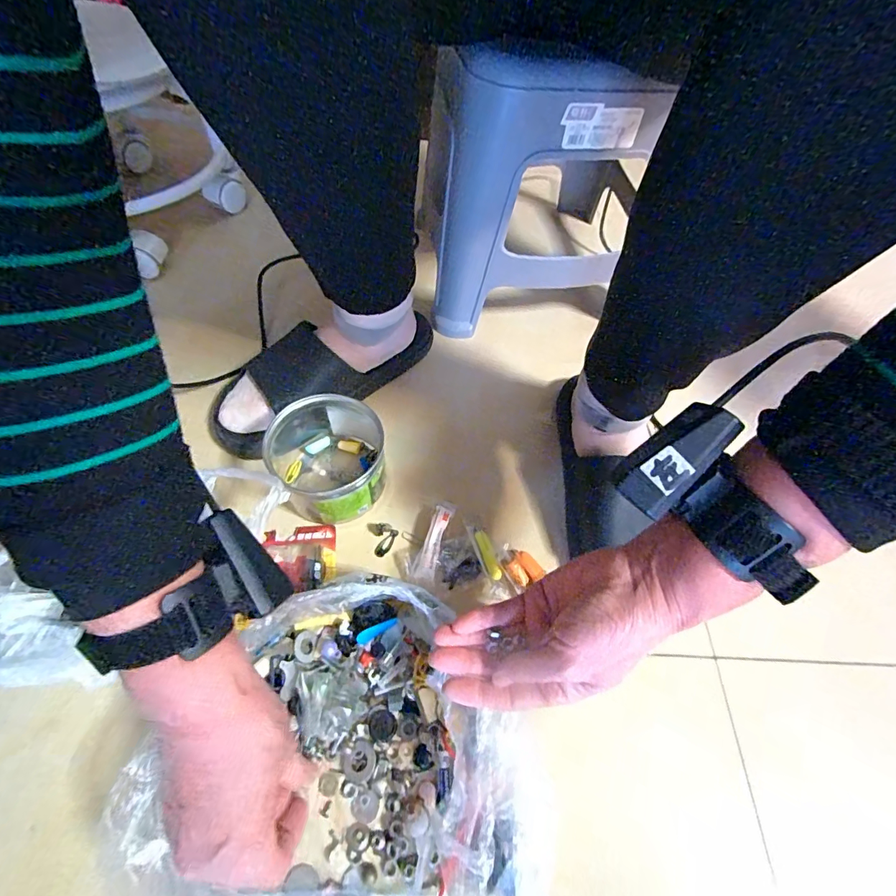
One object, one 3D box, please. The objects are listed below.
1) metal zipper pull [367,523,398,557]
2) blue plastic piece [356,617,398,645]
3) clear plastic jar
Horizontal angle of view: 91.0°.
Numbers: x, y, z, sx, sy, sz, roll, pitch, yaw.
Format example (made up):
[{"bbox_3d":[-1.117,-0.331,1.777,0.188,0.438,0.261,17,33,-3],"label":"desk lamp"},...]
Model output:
[{"bbox_3d":[-0.060,0.083,0.414,0.025,0.004,0.034,-15,60,-13],"label":"metal zipper pull"},{"bbox_3d":[-0.058,0.148,0.358,0.034,0.012,0.004,-17,16,-24],"label":"blue plastic piece"},{"bbox_3d":[-0.113,0.004,0.418,0.102,0.076,0.116,-11,59,-11],"label":"clear plastic jar"}]

